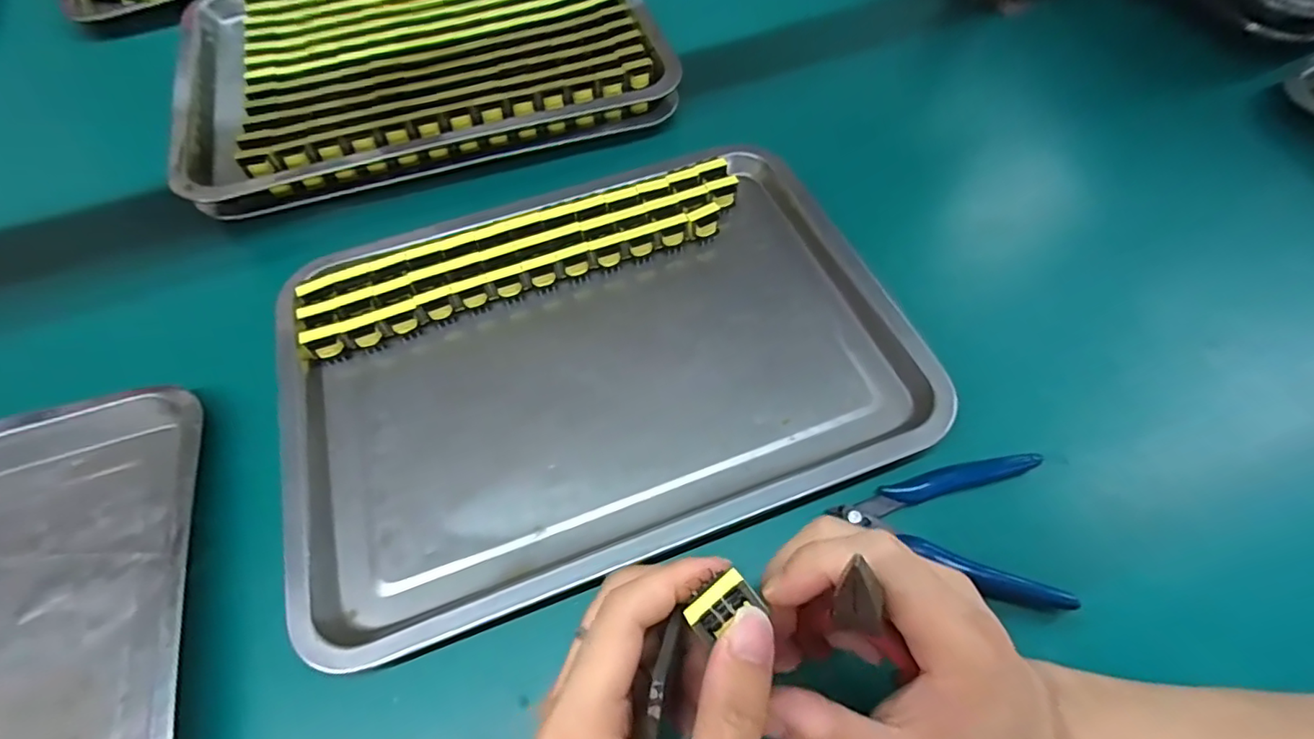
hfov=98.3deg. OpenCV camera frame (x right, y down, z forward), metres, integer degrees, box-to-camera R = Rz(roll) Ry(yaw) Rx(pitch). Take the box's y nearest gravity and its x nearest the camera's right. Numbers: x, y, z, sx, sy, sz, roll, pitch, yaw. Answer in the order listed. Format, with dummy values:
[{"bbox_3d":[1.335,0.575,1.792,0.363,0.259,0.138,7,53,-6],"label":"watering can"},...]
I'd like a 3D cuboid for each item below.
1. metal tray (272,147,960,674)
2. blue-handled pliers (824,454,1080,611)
[{"bbox_3d":[-0.043,-0.010,0.368,0.370,0.028,0.265,-19,62,-9],"label":"metal tray"},{"bbox_3d":[0.155,0.083,0.308,0.111,0.014,0.077,4,61,4],"label":"blue-handled pliers"}]

